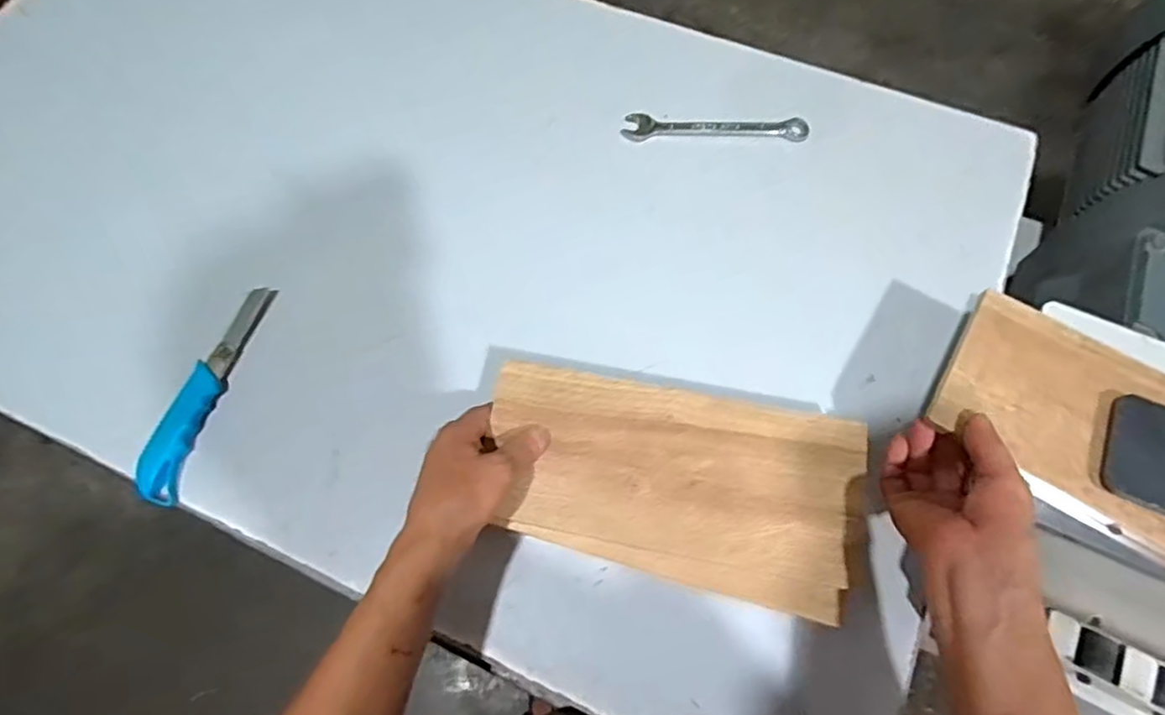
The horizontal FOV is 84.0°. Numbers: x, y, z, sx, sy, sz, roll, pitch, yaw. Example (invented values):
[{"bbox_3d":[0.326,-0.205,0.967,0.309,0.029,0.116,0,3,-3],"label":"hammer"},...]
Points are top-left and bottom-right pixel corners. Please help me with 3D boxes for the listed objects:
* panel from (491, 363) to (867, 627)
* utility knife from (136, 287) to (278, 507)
[{"bbox_3d":[0.067,0.094,0.513,0.287,0.012,0.147,12,76,8],"label":"panel"},{"bbox_3d":[-0.346,0.026,0.596,0.039,0.013,0.212,17,69,7],"label":"utility knife"}]

